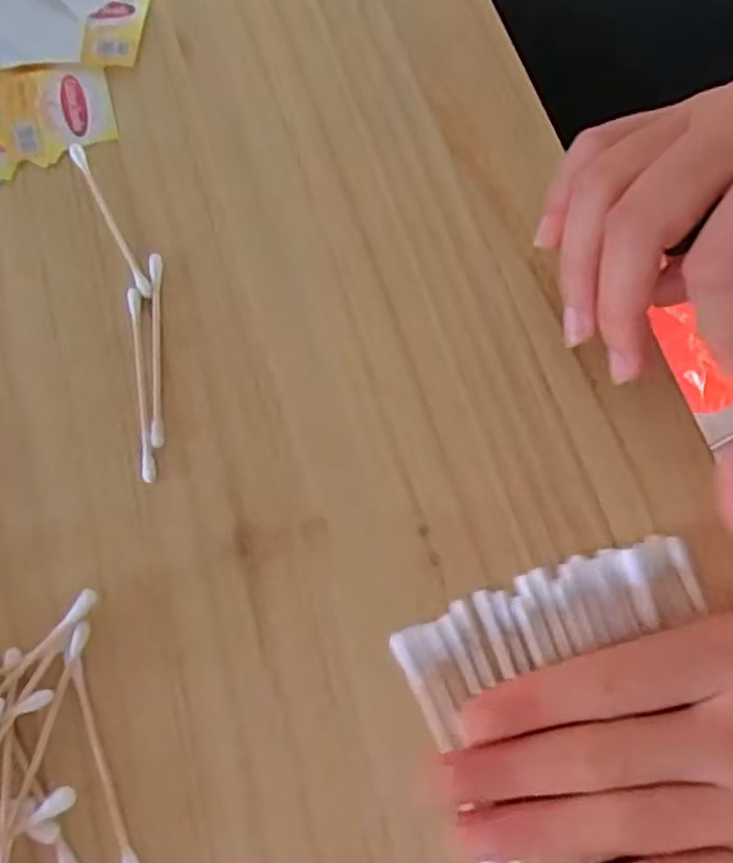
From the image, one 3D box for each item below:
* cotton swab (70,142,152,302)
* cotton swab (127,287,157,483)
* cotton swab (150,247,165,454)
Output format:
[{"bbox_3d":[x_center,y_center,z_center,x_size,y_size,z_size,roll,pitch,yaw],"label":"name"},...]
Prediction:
[{"bbox_3d":[-0.096,-0.079,0.270,0.005,0.004,0.071,-27,75,-7],"label":"cotton swab"},{"bbox_3d":[-0.078,-0.018,0.251,0.005,0.004,0.071,-10,73,-2],"label":"cotton swab"},{"bbox_3d":[-0.074,-0.030,0.254,0.004,0.004,0.072,-5,73,-1],"label":"cotton swab"}]

